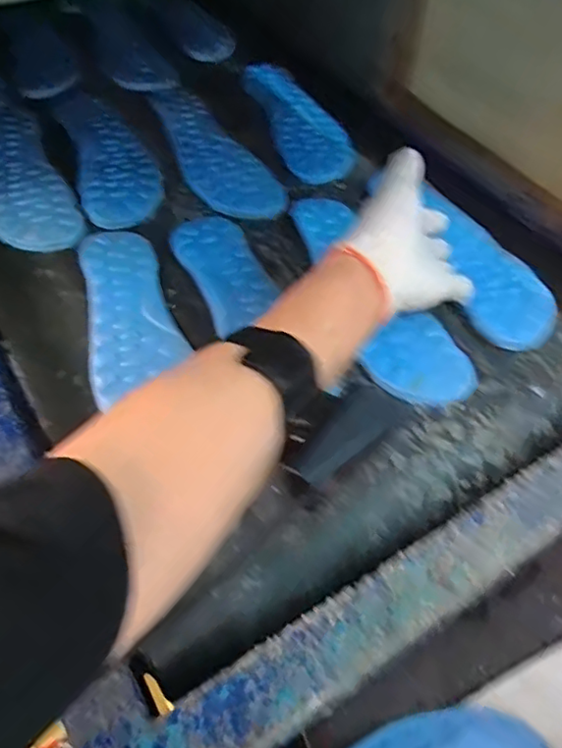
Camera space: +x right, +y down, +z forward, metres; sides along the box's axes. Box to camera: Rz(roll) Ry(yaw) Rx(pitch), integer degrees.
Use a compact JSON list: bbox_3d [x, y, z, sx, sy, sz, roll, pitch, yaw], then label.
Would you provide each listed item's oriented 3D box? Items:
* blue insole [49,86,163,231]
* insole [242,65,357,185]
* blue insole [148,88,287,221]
[{"bbox_3d":[-0.202,-0.260,0.673,0.084,0.022,0.271,-17,56,-14],"label":"blue insole"},{"bbox_3d":[0.020,-0.320,0.730,0.087,0.015,0.247,-15,56,-12],"label":"insole"},{"bbox_3d":[-0.085,-0.256,0.669,0.088,0.010,0.264,-26,59,-19],"label":"blue insole"}]

